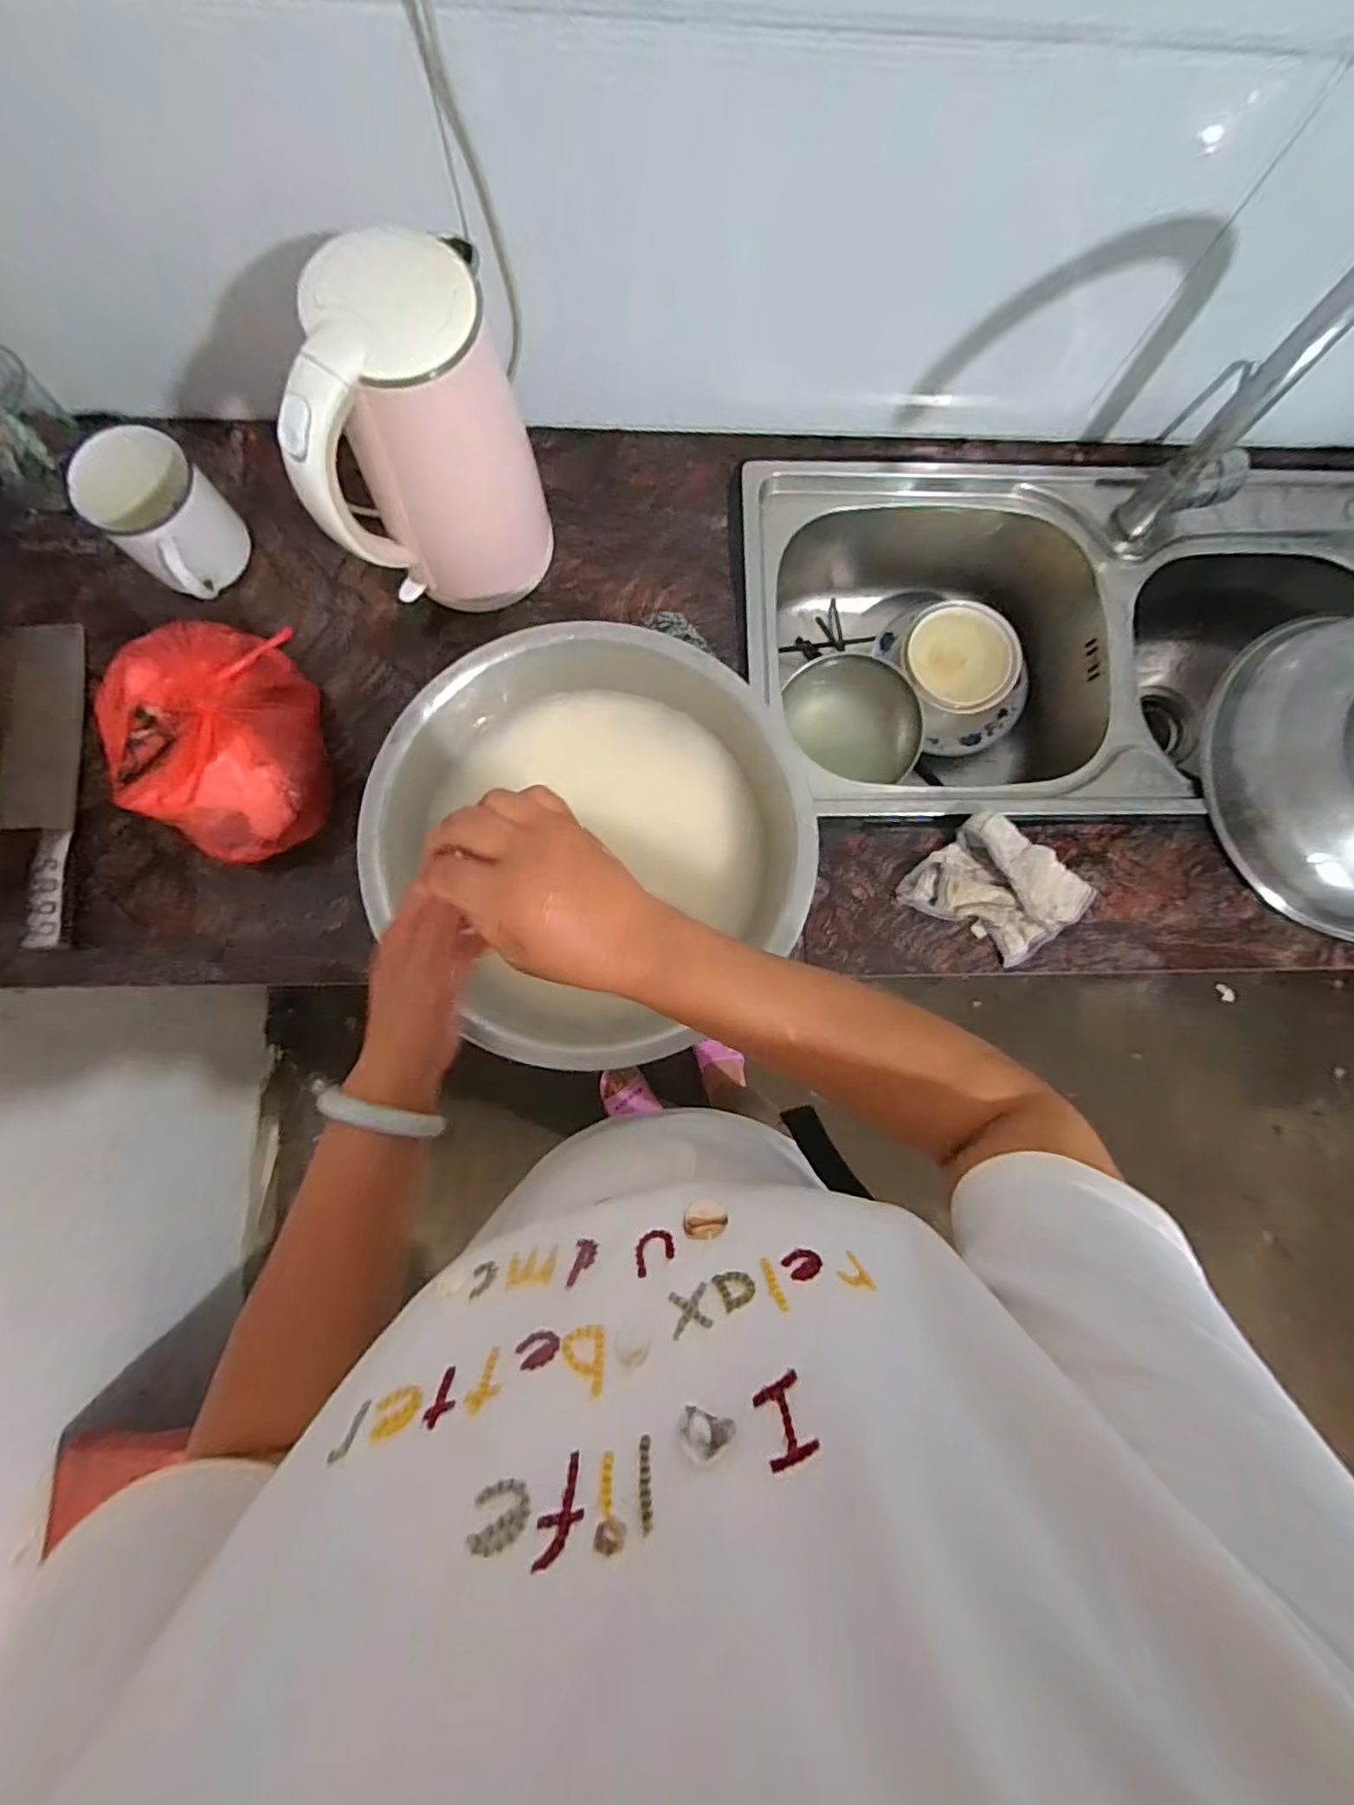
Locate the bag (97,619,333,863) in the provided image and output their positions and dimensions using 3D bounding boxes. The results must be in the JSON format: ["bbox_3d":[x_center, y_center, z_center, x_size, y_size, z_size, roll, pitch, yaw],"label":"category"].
[{"bbox_3d":[-0.403,-0.150,0.575,0.185,0.101,0.185,26,82,1],"label":"bag"}]

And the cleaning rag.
[{"bbox_3d":[0.311,-0.011,0.631,0.150,0.037,0.114,37,82,3],"label":"cleaning rag"}]

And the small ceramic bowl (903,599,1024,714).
[{"bbox_3d":[0.352,-0.306,0.811,0.140,0.052,0.121,15,115,-5],"label":"small ceramic bowl"}]

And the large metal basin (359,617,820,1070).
[{"bbox_3d":[-0.069,-0.054,0.576,0.338,0.117,0.340,0,82,-2],"label":"large metal basin"}]

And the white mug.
[{"bbox_3d":[-0.456,-0.345,0.596,0.114,0.106,0.096,41,82,4],"label":"white mug"}]

